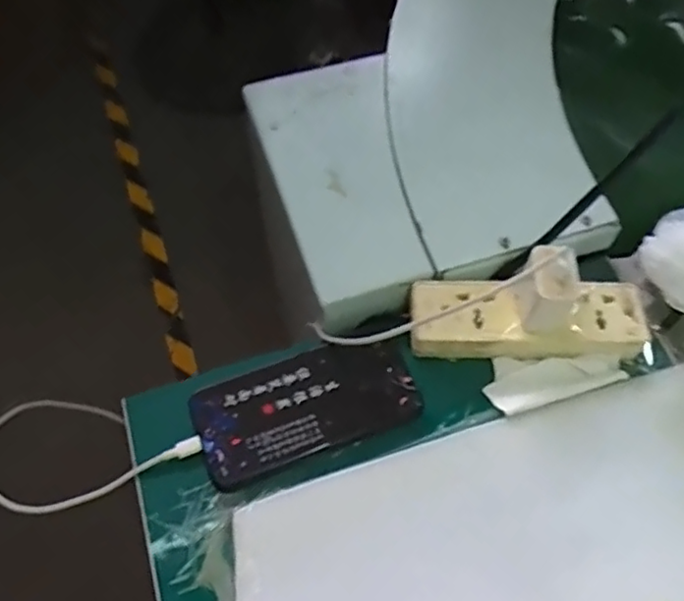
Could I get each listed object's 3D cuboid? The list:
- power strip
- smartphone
[{"bbox_3d":[0.137,0.010,0.474,0.168,0.022,0.056,0,61,3],"label":"power strip"},{"bbox_3d":[-0.027,0.071,0.458,0.153,0.005,0.075,-19,62,-11],"label":"smartphone"}]

